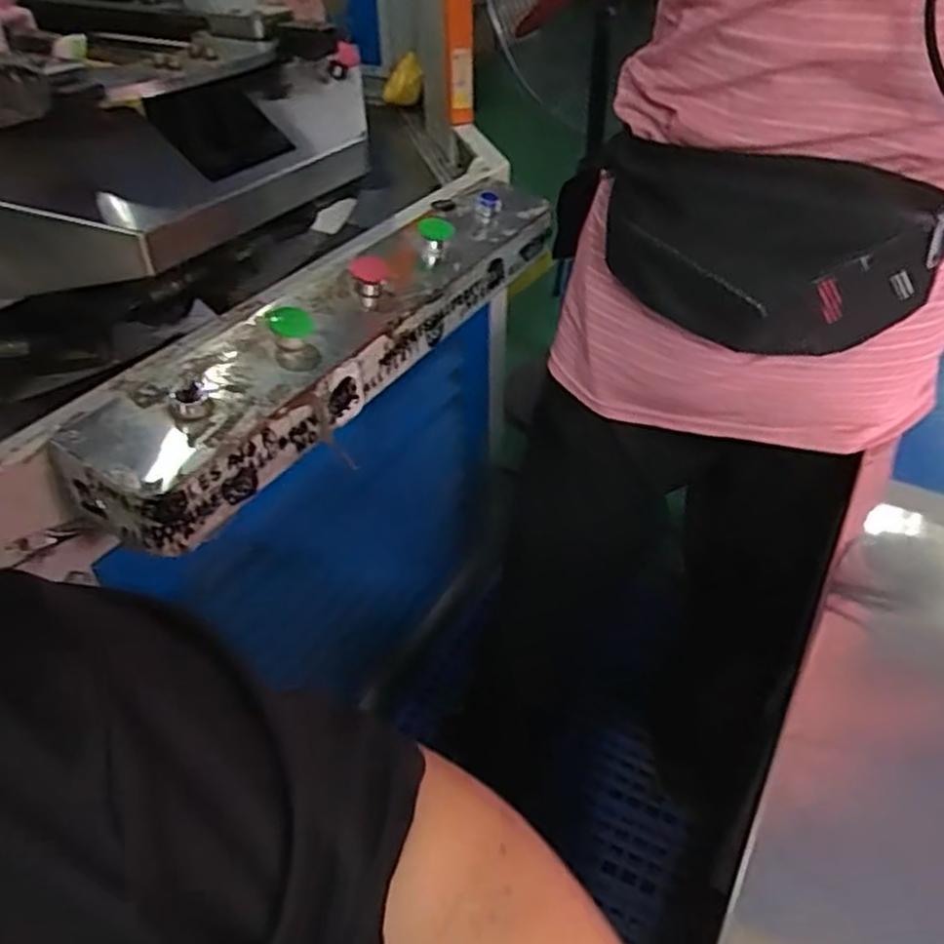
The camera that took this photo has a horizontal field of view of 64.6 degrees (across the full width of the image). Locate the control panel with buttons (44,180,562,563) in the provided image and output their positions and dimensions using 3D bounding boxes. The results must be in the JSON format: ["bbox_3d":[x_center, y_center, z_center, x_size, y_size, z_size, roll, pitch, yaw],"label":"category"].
[{"bbox_3d":[-0.112,-0.156,0.754,0.111,0.080,0.626,20,45,24],"label":"control panel with buttons"}]

